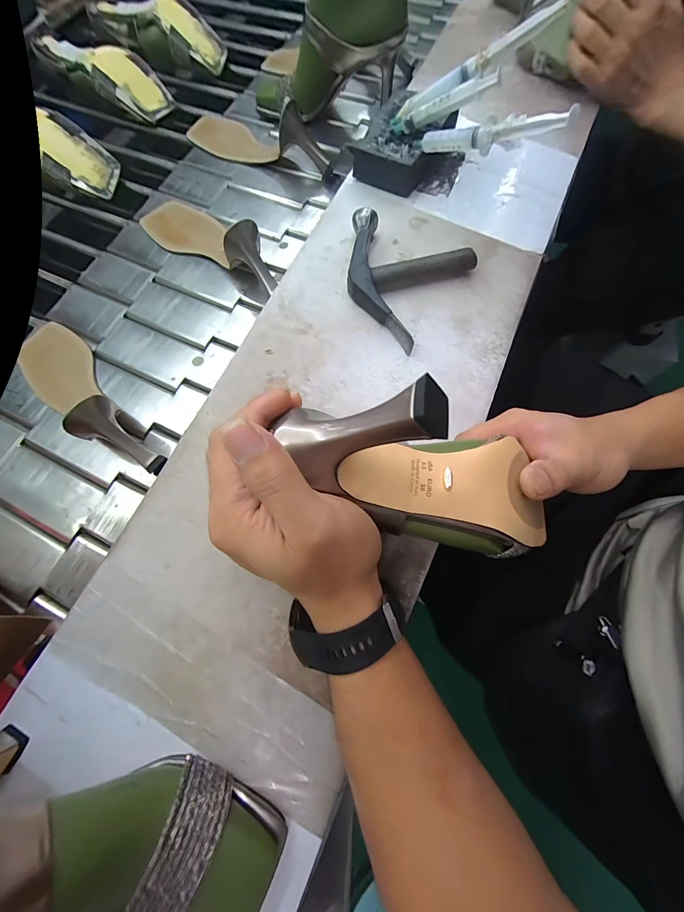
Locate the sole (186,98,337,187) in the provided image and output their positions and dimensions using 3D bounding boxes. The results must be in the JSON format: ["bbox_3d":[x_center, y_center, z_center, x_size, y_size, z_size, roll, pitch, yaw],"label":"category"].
[{"bbox_3d":[-0.128,-0.473,0.481,0.242,0.066,0.080,38,77,14],"label":"sole"}]

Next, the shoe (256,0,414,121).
[{"bbox_3d":[-0.020,-0.576,0.466,0.228,0.160,0.068,2,72,3],"label":"shoe"}]

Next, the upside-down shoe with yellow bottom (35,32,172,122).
[{"bbox_3d":[-0.390,-0.621,0.544,0.217,0.059,0.084,31,75,12],"label":"upside-down shoe with yellow bottom"}]

